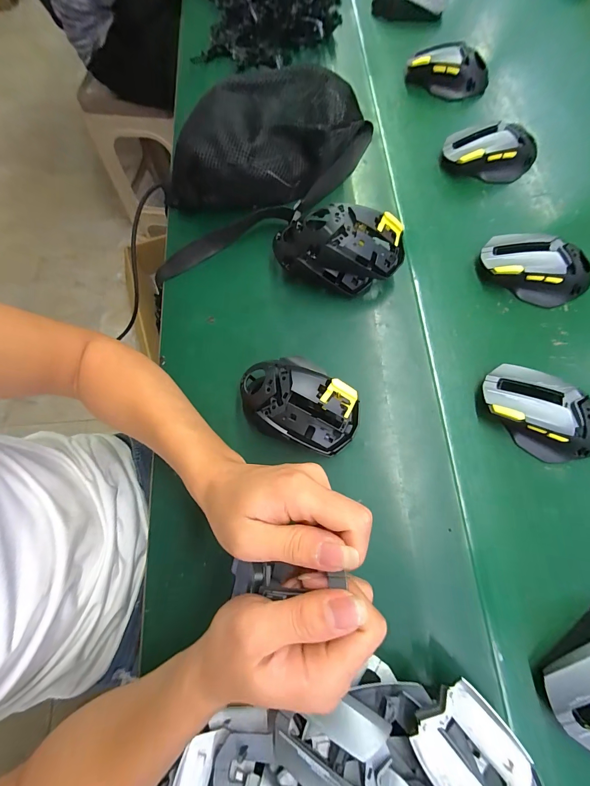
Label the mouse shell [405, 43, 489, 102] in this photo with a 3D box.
[{"bbox_3d":[0.219,-0.465,0.463,0.118,0.040,0.051,17,76,12],"label":"mouse shell"}]

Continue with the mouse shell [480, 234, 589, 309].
[{"bbox_3d":[0.265,-0.137,0.358,0.112,0.039,0.060,26,78,14],"label":"mouse shell"}]

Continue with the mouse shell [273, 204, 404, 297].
[{"bbox_3d":[0.045,-0.157,0.351,0.141,0.071,0.071,7,74,9],"label":"mouse shell"}]

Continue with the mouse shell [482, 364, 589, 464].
[{"bbox_3d":[0.236,0.019,0.306,0.112,0.040,0.068,34,80,15],"label":"mouse shell"}]

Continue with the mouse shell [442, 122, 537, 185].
[{"bbox_3d":[0.253,-0.314,0.412,0.116,0.036,0.065,3,73,8],"label":"mouse shell"}]

